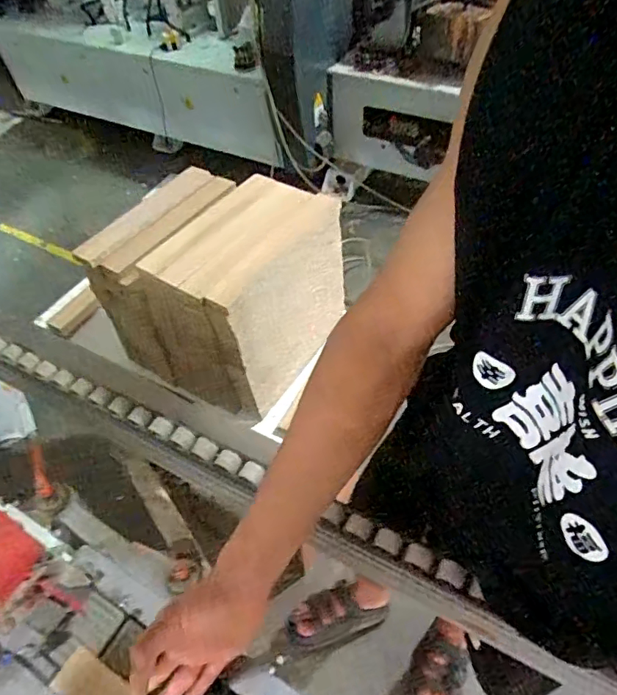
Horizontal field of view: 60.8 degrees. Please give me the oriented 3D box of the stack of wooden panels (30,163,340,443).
[{"bbox_3d":[-0.140,-0.098,0.965,0.372,0.298,0.300,19,53,18],"label":"stack of wooden panels"}]

